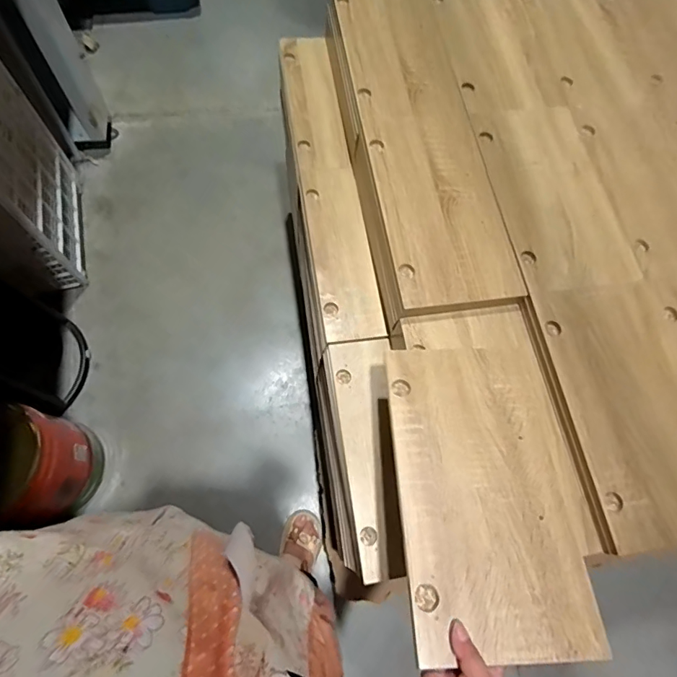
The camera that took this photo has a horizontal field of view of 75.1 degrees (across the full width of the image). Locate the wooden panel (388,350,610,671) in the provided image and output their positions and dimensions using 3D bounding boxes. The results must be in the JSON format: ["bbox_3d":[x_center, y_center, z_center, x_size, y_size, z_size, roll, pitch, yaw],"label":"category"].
[{"bbox_3d":[0.166,0.172,0.534,0.189,0.010,0.356,-2,59,-1],"label":"wooden panel"}]

